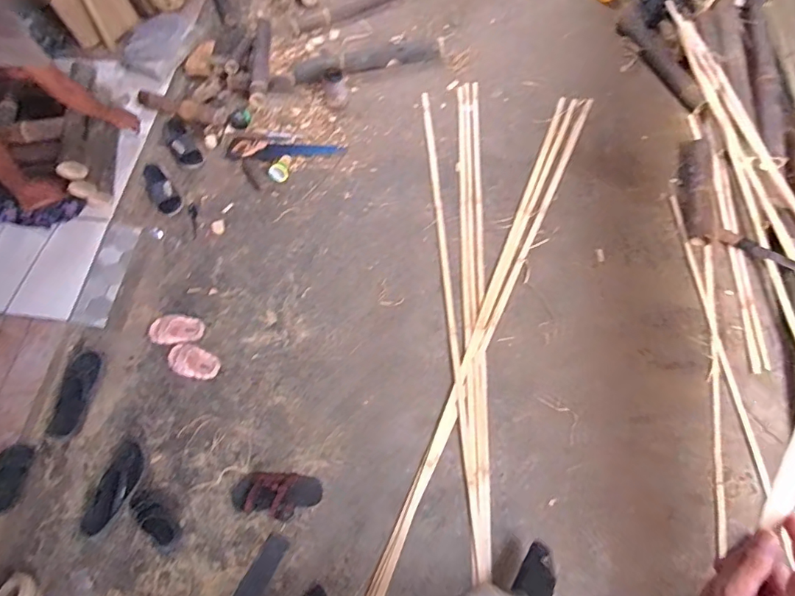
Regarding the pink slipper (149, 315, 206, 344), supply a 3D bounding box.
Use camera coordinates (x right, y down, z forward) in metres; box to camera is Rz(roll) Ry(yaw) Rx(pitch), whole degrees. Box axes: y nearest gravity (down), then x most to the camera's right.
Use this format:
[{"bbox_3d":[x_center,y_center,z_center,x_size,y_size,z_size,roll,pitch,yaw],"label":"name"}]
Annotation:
[{"bbox_3d":[-0.772,0.113,1.633,0.181,0.038,0.109,-2,67,2],"label":"pink slipper"}]

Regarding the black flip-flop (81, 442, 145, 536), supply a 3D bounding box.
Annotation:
[{"bbox_3d":[-0.855,0.584,1.426,0.128,0.044,0.275,21,70,11],"label":"black flip-flop"}]

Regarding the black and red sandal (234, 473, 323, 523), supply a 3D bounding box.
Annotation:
[{"bbox_3d":[-0.365,0.590,1.402,0.268,0.041,0.121,1,67,4],"label":"black and red sandal"}]

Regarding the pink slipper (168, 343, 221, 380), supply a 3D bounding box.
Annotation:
[{"bbox_3d":[-0.687,0.218,1.583,0.171,0.037,0.103,22,70,12],"label":"pink slipper"}]

